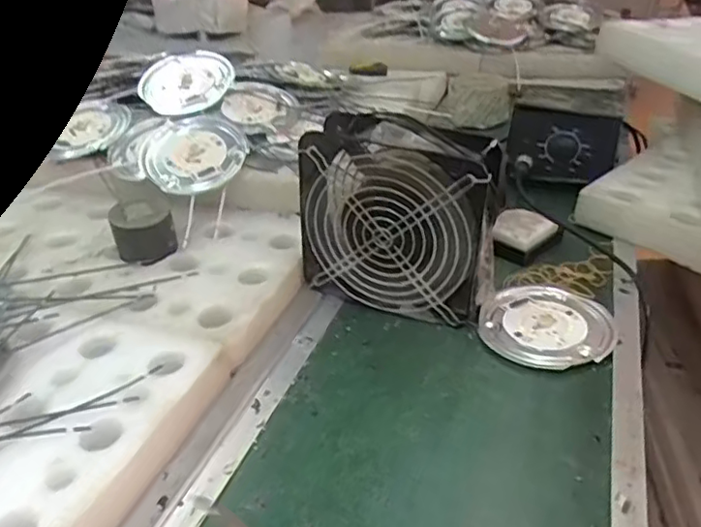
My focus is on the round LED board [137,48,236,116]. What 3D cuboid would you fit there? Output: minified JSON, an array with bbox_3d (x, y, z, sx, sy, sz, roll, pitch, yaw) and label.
[{"bbox_3d":[-0.184,-0.207,0.702,0.102,0.008,0.096,0,56,1],"label":"round LED board"}]

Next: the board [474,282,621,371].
[{"bbox_3d":[0.161,0.048,0.498,0.098,0.010,0.103,-1,32,1],"label":"board"}]

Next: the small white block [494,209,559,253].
[{"bbox_3d":[0.168,-0.028,0.601,0.052,0.025,0.055,24,41,35],"label":"small white block"}]

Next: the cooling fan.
[{"bbox_3d":[0.037,-0.036,0.501,0.148,0.158,0.057,11,35,20],"label":"cooling fan"}]

